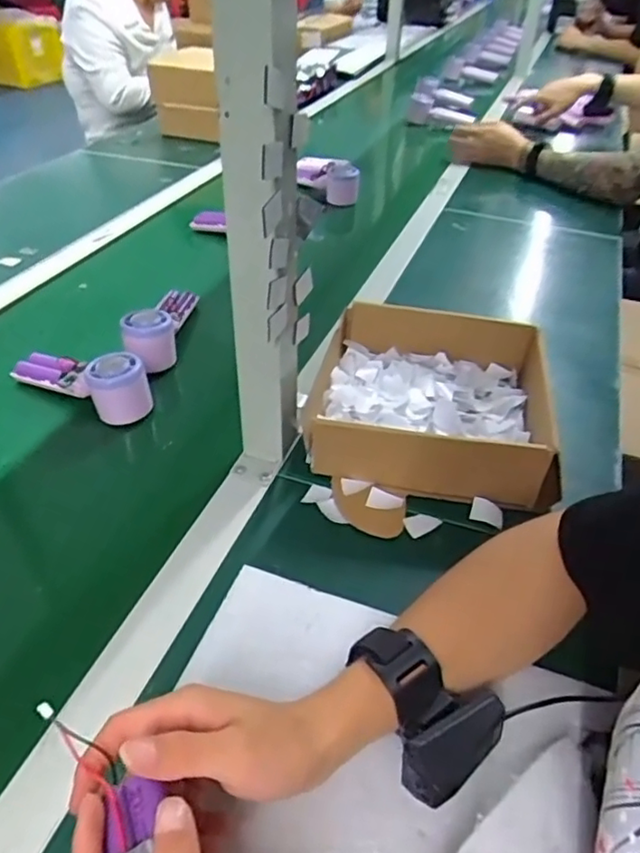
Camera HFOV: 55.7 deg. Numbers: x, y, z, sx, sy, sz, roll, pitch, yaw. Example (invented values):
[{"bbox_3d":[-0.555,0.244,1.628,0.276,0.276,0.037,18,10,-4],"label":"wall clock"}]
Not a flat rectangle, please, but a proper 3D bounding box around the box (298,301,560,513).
[{"bbox_3d":[0.107,-0.028,0.599,0.220,0.076,0.210,7,40,6],"label":"box"}]

